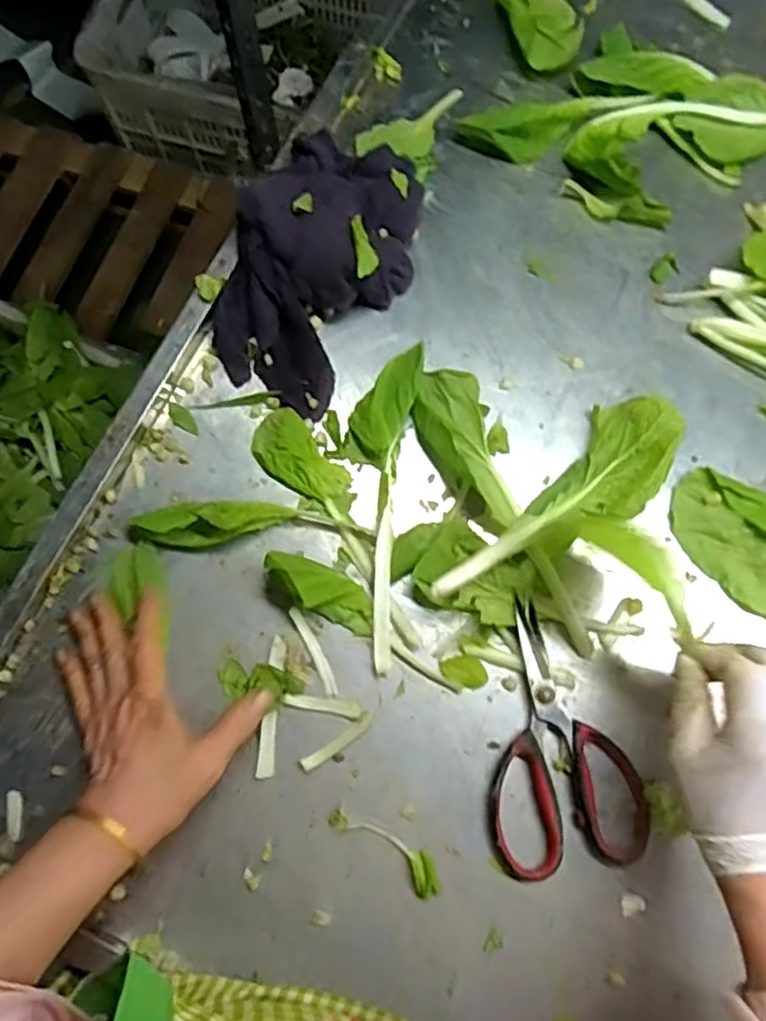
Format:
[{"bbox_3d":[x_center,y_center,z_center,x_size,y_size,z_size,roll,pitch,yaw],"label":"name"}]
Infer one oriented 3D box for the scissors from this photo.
[{"bbox_3d":[0.121,0.157,0.472,0.105,0.015,0.176,-8,75,-3],"label":"scissors"}]

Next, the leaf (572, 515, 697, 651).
[{"bbox_3d":[0.164,0.035,0.426,0.011,0.036,0.098,-9,52,-42],"label":"leaf"}]

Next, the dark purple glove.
[{"bbox_3d":[-0.052,-0.202,0.543,0.136,0.058,0.232,22,76,5],"label":"dark purple glove"}]

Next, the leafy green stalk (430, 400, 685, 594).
[{"bbox_3d":[0.137,0.000,0.501,0.229,0.044,0.070,-41,79,-11],"label":"leafy green stalk"}]

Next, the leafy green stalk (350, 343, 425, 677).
[{"bbox_3d":[-0.006,-0.009,0.507,0.049,0.033,0.247,7,75,1],"label":"leafy green stalk"}]

